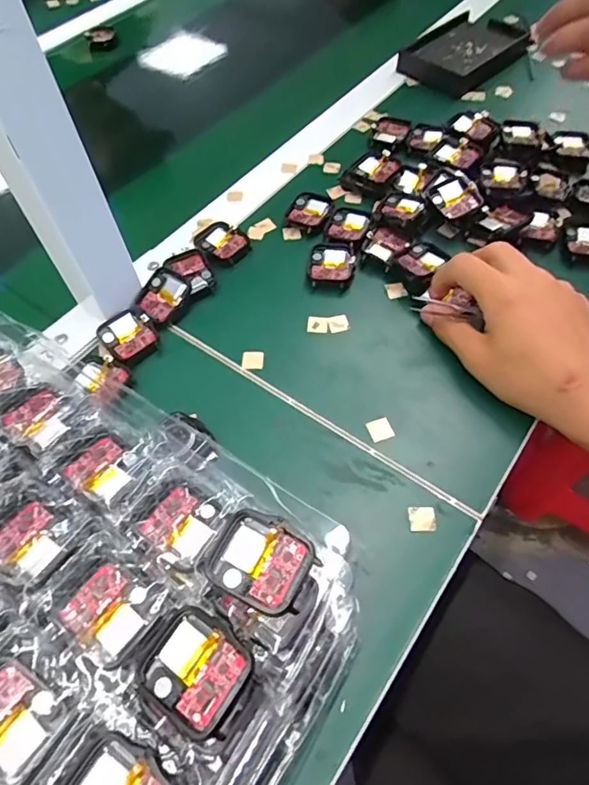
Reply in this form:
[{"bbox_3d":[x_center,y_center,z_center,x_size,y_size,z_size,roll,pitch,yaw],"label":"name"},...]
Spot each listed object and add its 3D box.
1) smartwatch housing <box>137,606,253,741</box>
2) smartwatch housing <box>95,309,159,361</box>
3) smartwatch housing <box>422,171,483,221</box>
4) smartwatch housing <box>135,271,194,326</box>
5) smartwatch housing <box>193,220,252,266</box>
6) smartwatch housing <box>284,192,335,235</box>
[{"bbox_3d":[-0.041,0.114,0.209,0.042,0.010,0.037,27,62,19],"label":"smartwatch housing"},{"bbox_3d":[-0.128,-0.045,0.385,0.037,0.008,0.042,-39,63,-20],"label":"smartwatch housing"},{"bbox_3d":[0.135,-0.173,0.439,0.037,0.012,0.051,-33,61,-1],"label":"smartwatch housing"},{"bbox_3d":[-0.104,-0.077,0.403,0.038,0.012,0.042,39,86,19],"label":"smartwatch housing"},{"bbox_3d":[-0.063,-0.130,0.440,0.047,0.009,0.040,34,65,22],"label":"smartwatch housing"},{"bbox_3d":[0.015,-0.163,0.458,0.041,0.010,0.047,27,62,19],"label":"smartwatch housing"}]

